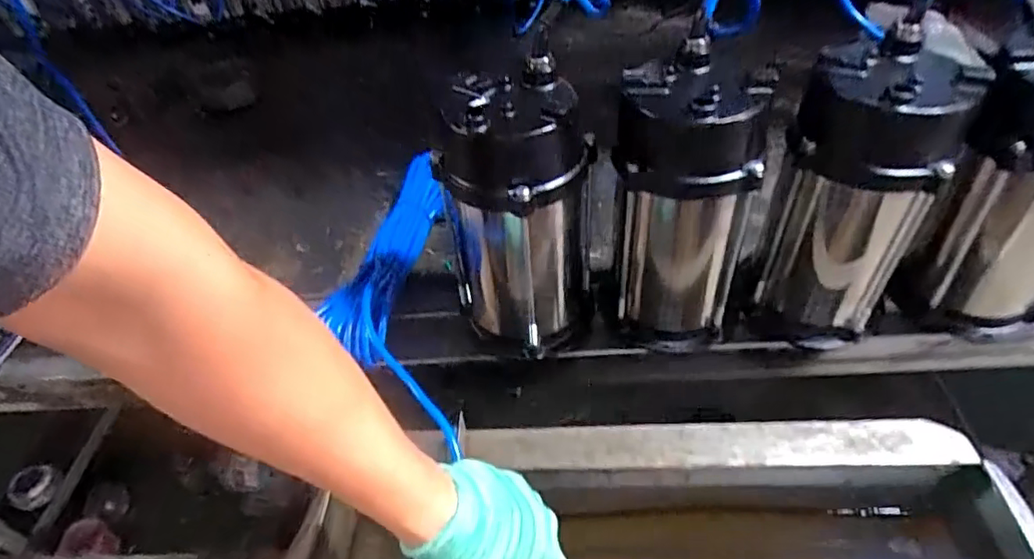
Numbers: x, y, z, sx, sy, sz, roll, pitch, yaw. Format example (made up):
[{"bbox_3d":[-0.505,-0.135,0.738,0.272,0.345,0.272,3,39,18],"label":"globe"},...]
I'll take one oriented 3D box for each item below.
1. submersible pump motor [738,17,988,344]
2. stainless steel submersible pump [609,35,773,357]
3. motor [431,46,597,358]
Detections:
[{"bbox_3d":[0.292,-0.062,0.528,0.117,0.253,0.107,22,51,27],"label":"submersible pump motor"},{"bbox_3d":[0.151,-0.061,0.548,0.111,0.261,0.108,7,46,15],"label":"stainless steel submersible pump"},{"bbox_3d":[0.003,-0.049,0.551,0.130,0.252,0.108,-11,44,-3],"label":"motor"}]

